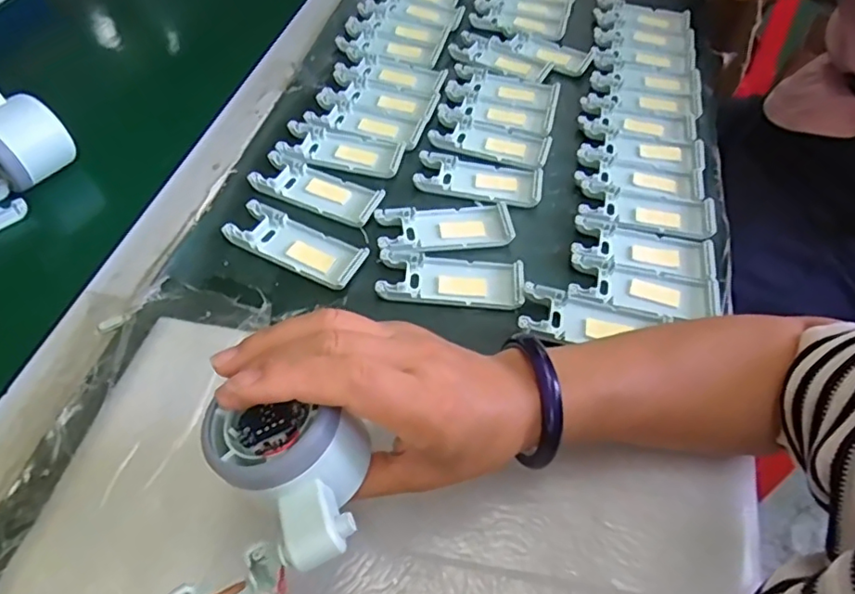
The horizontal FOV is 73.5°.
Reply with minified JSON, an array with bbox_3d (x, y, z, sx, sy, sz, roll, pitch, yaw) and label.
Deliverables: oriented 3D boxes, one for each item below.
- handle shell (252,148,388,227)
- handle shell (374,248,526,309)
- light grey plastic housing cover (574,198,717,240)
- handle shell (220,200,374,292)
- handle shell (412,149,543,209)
[{"bbox_3d":[-0.089,-0.087,0.462,0.103,0.009,0.042,21,55,12],"label":"handle shell"},{"bbox_3d":[0.018,-0.014,0.416,0.104,0.010,0.044,7,54,2],"label":"handle shell"},{"bbox_3d":[0.175,-0.065,0.459,0.108,0.011,0.040,5,54,0],"label":"light grey plastic housing cover"},{"bbox_3d":[-0.097,-0.039,0.427,0.101,0.012,0.041,24,56,13],"label":"handle shell"},{"bbox_3d":[0.044,-0.100,0.483,0.104,0.010,0.046,13,54,6],"label":"handle shell"}]

